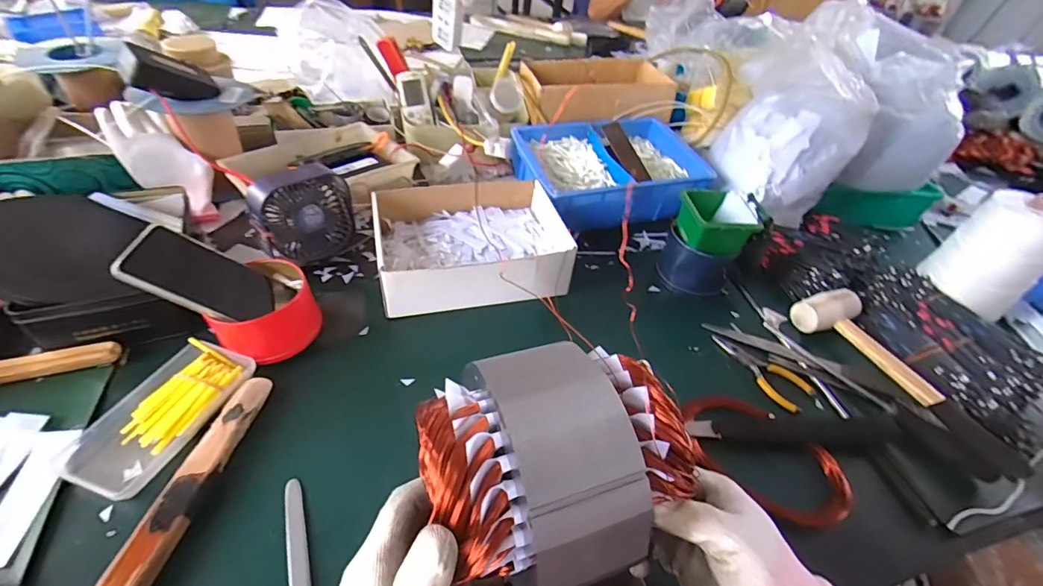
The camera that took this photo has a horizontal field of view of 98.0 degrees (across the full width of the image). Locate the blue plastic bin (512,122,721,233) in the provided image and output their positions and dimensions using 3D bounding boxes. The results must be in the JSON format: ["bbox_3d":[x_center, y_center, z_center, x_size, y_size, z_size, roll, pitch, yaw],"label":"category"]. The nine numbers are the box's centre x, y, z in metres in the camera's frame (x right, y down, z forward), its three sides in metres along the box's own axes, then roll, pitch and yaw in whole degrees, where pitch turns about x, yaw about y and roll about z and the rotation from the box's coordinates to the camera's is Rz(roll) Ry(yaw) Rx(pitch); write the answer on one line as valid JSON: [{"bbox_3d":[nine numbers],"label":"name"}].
[{"bbox_3d":[0.145,-0.215,0.779,0.298,0.085,0.228,-10,46,-17],"label":"blue plastic bin"}]

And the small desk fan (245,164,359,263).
[{"bbox_3d":[-0.281,-0.100,0.587,0.045,0.121,0.124,16,39,43],"label":"small desk fan"}]

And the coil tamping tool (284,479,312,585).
[{"bbox_3d":[-0.178,0.209,0.359,0.016,0.004,0.129,-14,48,-21],"label":"coil tamping tool"}]

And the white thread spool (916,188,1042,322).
[{"bbox_3d":[0.671,-0.058,0.635,0.108,0.166,0.111,4,44,-4],"label":"white thread spool"}]

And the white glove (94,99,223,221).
[{"bbox_3d":[-0.510,-0.186,0.650,0.196,0.029,0.078,48,49,-6],"label":"white glove"}]

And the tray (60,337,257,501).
[{"bbox_3d":[-0.335,0.110,0.425,0.086,0.019,0.151,18,45,10],"label":"tray"}]

